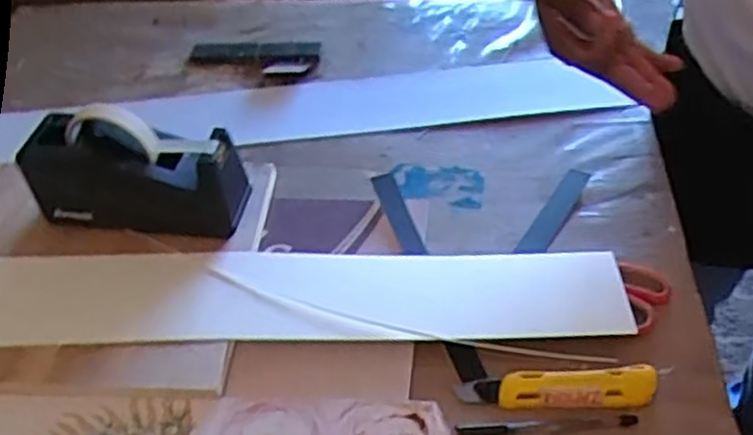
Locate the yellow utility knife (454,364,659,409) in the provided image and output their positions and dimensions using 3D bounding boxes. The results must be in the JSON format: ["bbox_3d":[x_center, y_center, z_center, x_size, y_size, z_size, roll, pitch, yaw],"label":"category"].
[{"bbox_3d":[0.148,0.138,0.613,0.161,0.013,0.038,-2,47,3],"label":"yellow utility knife"}]

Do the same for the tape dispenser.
[{"bbox_3d":[-0.241,-0.047,0.734,0.209,0.103,0.066,5,48,10],"label":"tape dispenser"}]

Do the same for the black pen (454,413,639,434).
[{"bbox_3d":[0.137,0.171,0.602,0.144,0.006,0.016,-5,47,1],"label":"black pen"}]

